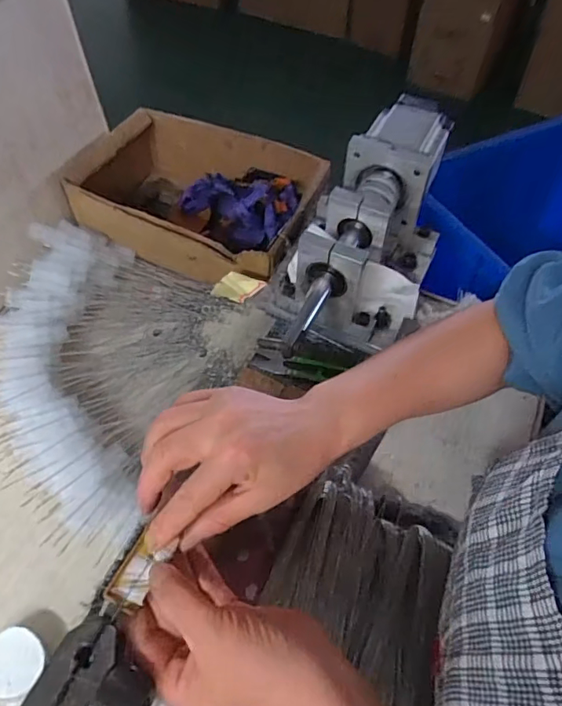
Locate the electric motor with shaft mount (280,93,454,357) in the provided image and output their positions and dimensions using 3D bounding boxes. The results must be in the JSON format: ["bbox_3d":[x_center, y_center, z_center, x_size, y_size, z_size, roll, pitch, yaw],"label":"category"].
[{"bbox_3d":[0.109,-0.142,0.542,0.108,0.106,0.267,17,56,11],"label":"electric motor with shaft mount"}]

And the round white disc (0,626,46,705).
[{"bbox_3d":[-0.205,0.243,0.403,0.051,0.028,0.046,29,59,18],"label":"round white disc"}]

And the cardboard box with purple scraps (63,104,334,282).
[{"bbox_3d":[-0.104,-0.196,0.665,0.288,0.101,0.207,19,56,13],"label":"cardboard box with purple scraps"}]

